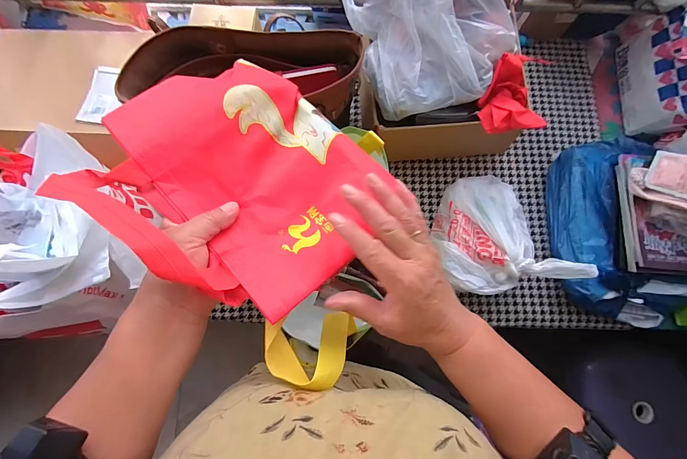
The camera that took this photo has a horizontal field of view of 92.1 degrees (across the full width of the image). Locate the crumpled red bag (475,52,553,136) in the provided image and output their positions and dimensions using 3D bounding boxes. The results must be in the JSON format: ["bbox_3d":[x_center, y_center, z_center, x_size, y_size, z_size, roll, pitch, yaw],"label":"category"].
[{"bbox_3d":[0.306,-0.238,0.591,0.114,0.035,0.141,3,79,1],"label":"crumpled red bag"}]

